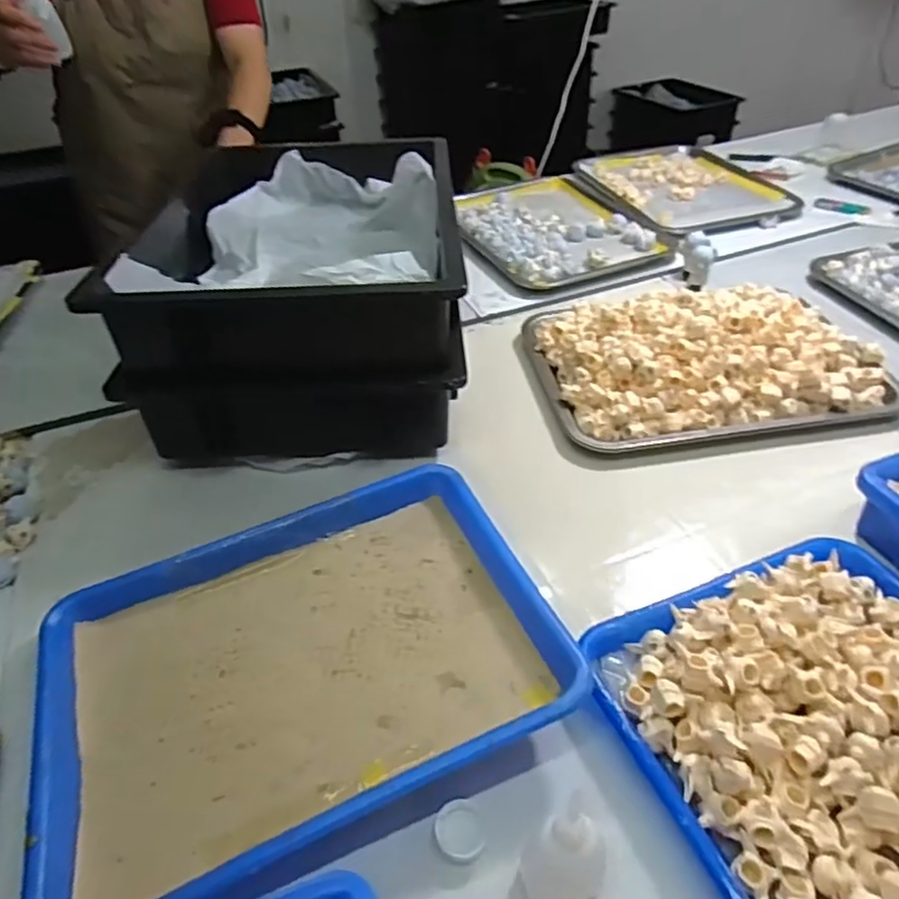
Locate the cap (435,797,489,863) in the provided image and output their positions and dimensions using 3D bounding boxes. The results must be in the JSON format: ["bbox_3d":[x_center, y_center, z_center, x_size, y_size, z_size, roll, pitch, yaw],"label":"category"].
[{"bbox_3d":[0.007,0.219,0.376,0.029,0.009,0.030,-3,41,2],"label":"cap"}]

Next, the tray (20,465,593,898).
[{"bbox_3d":[-0.104,0.141,0.451,0.330,0.039,0.247,-20,43,-17],"label":"tray"}]

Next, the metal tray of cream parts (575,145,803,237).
[{"bbox_3d":[0.400,-0.451,1.122,0.279,0.022,0.358,-13,42,-10],"label":"metal tray of cream parts"}]

